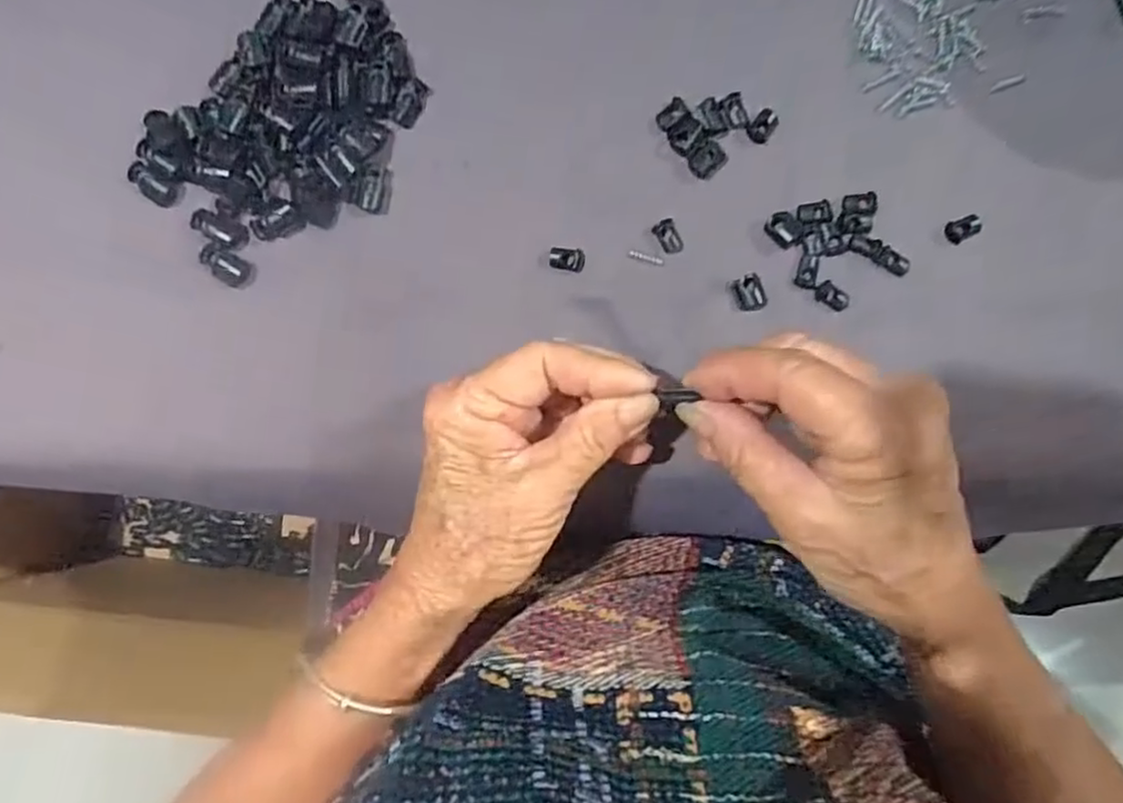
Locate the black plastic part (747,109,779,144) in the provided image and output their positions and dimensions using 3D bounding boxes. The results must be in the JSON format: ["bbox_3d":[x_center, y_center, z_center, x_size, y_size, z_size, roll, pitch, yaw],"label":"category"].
[{"bbox_3d":[0.090,-0.123,0.316,0.011,0.005,0.016,36,90,-1],"label":"black plastic part"}]

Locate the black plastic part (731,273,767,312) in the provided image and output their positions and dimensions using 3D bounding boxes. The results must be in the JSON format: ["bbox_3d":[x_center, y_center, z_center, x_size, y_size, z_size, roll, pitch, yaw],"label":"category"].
[{"bbox_3d":[0.084,-0.049,0.318,0.014,0.007,0.016,-27,91,0],"label":"black plastic part"}]

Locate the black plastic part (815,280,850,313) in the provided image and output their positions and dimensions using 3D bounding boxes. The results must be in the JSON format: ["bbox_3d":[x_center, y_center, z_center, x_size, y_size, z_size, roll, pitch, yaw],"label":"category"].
[{"bbox_3d":[0.122,-0.047,0.320,0.016,0.005,0.009,35,90,-1],"label":"black plastic part"}]

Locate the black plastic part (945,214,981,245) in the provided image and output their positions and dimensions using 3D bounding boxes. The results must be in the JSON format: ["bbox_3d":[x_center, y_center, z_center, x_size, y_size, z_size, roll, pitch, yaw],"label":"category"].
[{"bbox_3d":[0.179,-0.077,0.317,0.016,0.006,0.010,-19,91,0],"label":"black plastic part"}]

